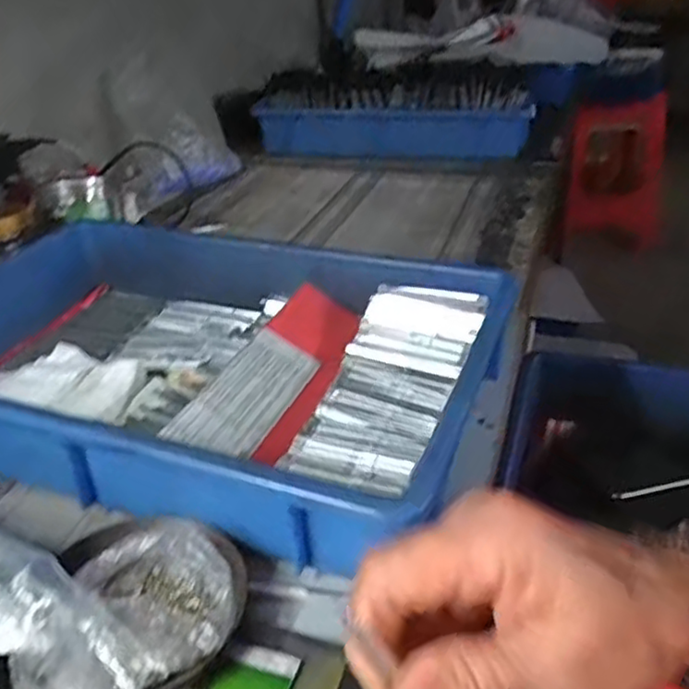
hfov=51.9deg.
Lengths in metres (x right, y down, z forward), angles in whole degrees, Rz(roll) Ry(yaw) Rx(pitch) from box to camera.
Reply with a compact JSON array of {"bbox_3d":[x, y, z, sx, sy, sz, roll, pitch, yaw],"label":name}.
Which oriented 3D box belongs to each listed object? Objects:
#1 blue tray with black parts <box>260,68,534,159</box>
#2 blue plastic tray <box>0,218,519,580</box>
[{"bbox_3d":[0.078,-0.373,1.168,0.442,0.124,0.106,5,30,13],"label":"blue tray with black parts"},{"bbox_3d":[-0.119,0.004,0.539,0.442,0.077,0.296,12,32,18],"label":"blue plastic tray"}]

